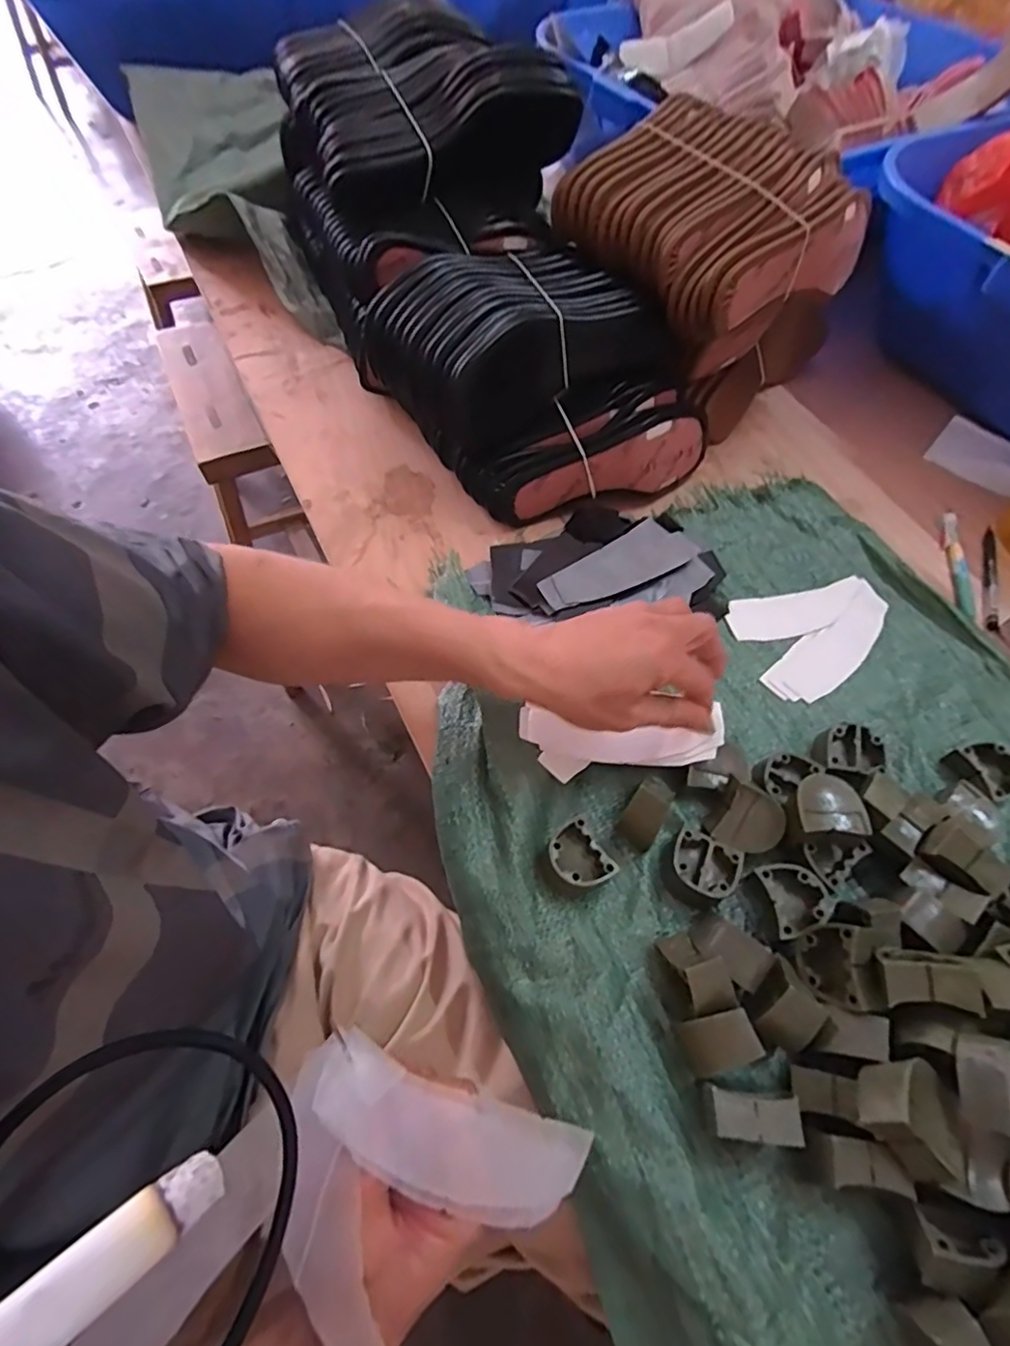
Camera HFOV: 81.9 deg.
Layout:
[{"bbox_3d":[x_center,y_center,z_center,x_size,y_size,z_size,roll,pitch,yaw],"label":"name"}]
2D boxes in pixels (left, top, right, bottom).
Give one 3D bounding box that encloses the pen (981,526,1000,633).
[{"bbox_3d":[0.453,-0.090,0.544,0.012,0.010,0.126,20,61,9],"label":"pen"}]

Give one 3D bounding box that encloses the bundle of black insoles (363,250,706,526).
[{"bbox_3d":[0.033,-0.268,0.544,0.275,0.130,0.203,38,65,18],"label":"bundle of black insoles"}]

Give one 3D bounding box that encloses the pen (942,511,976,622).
[{"bbox_3d":[0.426,-0.105,0.548,0.016,0.007,0.128,12,60,4],"label":"pen"}]

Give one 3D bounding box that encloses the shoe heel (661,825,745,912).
[{"bbox_3d":[0.130,0.133,0.391,0.044,0.025,0.043,27,62,13],"label":"shoe heel"}]

